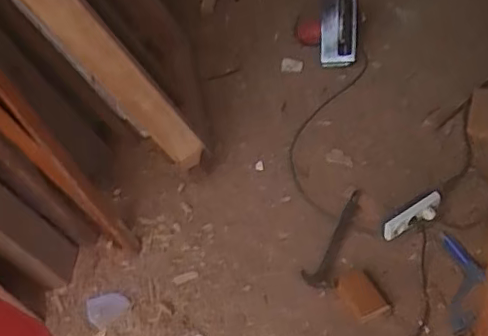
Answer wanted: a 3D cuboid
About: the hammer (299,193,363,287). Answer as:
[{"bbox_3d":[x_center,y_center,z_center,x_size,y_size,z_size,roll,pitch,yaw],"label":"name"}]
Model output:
[{"bbox_3d":[0.254,0.182,1.550,0.087,0.024,0.337,15,54,18],"label":"hammer"}]

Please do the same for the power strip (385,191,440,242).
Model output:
[{"bbox_3d":[0.463,0.133,1.541,0.196,0.047,0.052,-33,53,-5],"label":"power strip"}]

